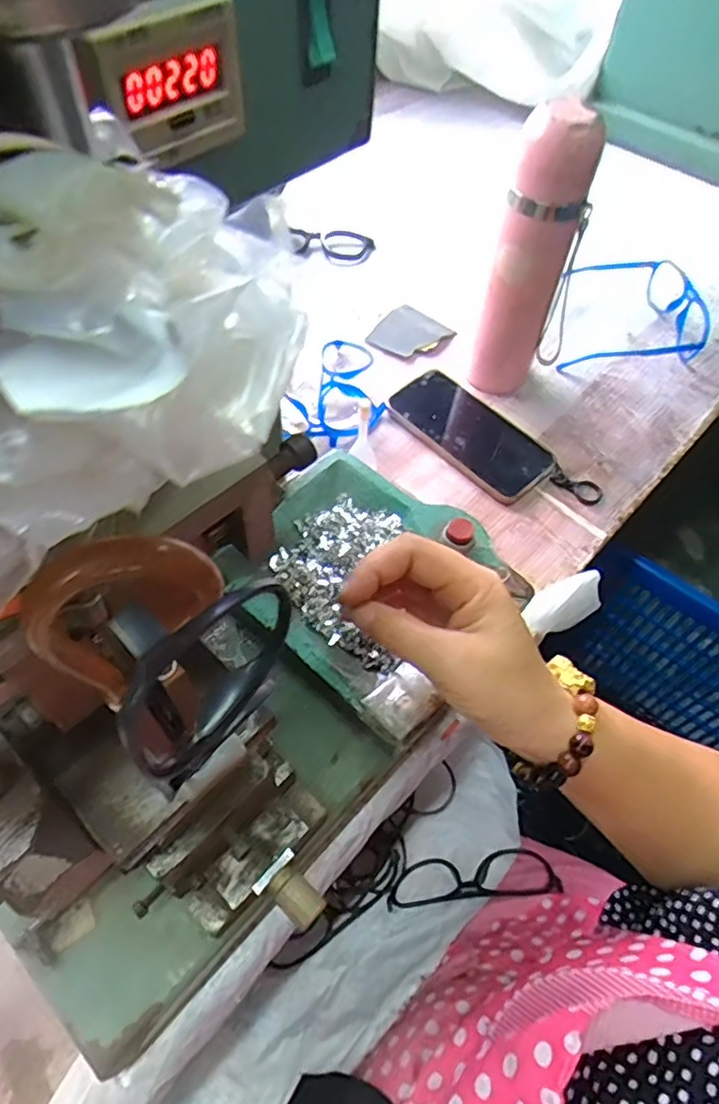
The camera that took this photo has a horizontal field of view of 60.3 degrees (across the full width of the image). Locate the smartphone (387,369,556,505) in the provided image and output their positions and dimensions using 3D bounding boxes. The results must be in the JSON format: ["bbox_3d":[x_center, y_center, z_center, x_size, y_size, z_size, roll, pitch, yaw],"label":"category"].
[{"bbox_3d":[0.108,-0.115,0.590,0.087,0.015,0.157,-37,67,-22],"label":"smartphone"}]

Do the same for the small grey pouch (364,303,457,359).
[{"bbox_3d":[0.057,-0.236,0.665,0.066,0.019,0.078,32,62,16],"label":"small grey pouch"}]

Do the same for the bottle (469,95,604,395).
[{"bbox_3d":[0.146,-0.252,0.541,0.065,0.236,0.067,14,59,6],"label":"bottle"}]

